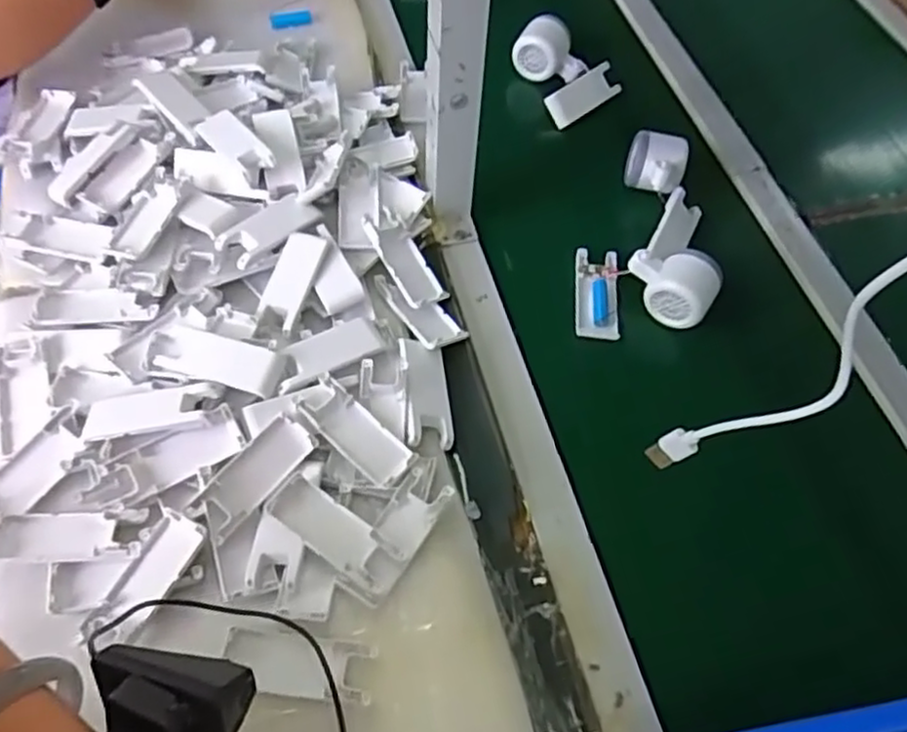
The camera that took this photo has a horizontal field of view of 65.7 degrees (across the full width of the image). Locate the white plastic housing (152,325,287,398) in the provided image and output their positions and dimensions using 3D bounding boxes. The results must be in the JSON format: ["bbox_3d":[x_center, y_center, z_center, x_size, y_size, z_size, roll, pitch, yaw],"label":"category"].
[{"bbox_3d":[-0.191,-0.005,0.569,0.106,0.021,0.040,15,58,6],"label":"white plastic housing"}]

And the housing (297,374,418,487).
[{"bbox_3d":[-0.076,0.053,0.555,0.096,0.012,0.037,42,72,9],"label":"housing"}]

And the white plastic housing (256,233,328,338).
[{"bbox_3d":[-0.146,-0.076,0.634,0.035,0.012,0.095,14,71,6],"label":"white plastic housing"}]

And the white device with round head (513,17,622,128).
[{"bbox_3d":[0.136,-0.355,0.854,0.092,0.089,0.115,-22,62,-16],"label":"white device with round head"}]

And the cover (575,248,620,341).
[{"bbox_3d":[0.139,-0.071,0.682,0.040,0.014,0.096,4,58,0],"label":"cover"}]

